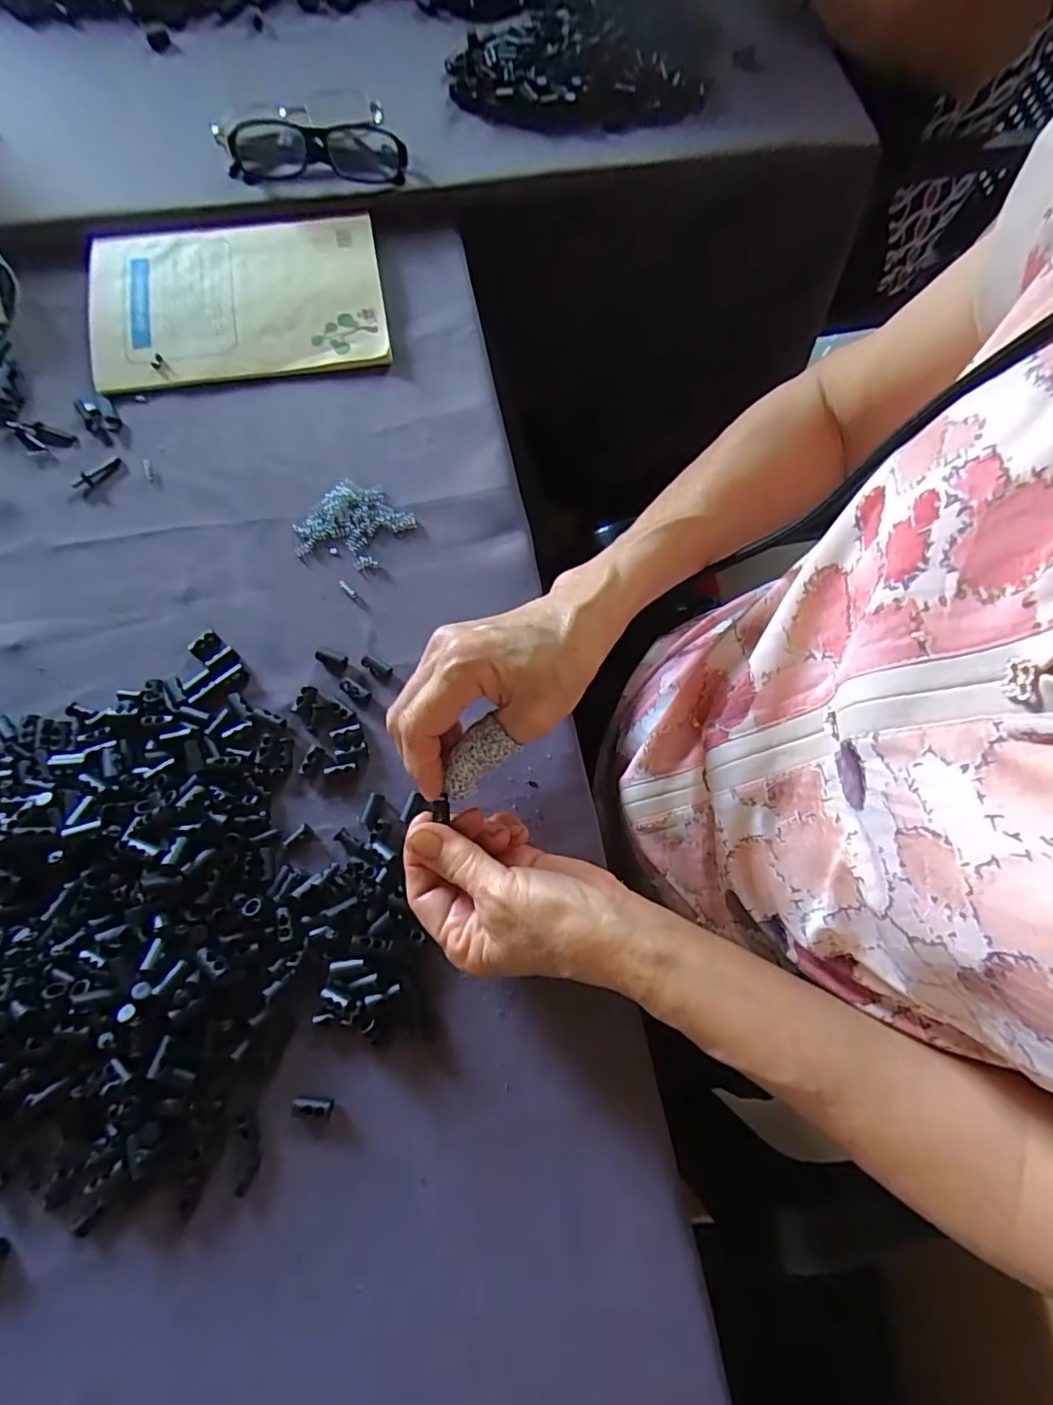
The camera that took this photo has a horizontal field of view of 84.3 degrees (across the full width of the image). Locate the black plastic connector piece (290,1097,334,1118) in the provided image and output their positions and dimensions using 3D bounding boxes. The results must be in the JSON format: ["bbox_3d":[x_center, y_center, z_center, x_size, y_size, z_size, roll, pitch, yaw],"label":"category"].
[{"bbox_3d":[-0.106,0.198,0.285,0.019,0.005,0.008,6,73,0],"label":"black plastic connector piece"}]

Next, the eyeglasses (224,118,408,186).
[{"bbox_3d":[-0.160,-0.420,0.448,0.131,0.030,0.040,-3,73,-2],"label":"eyeglasses"}]

